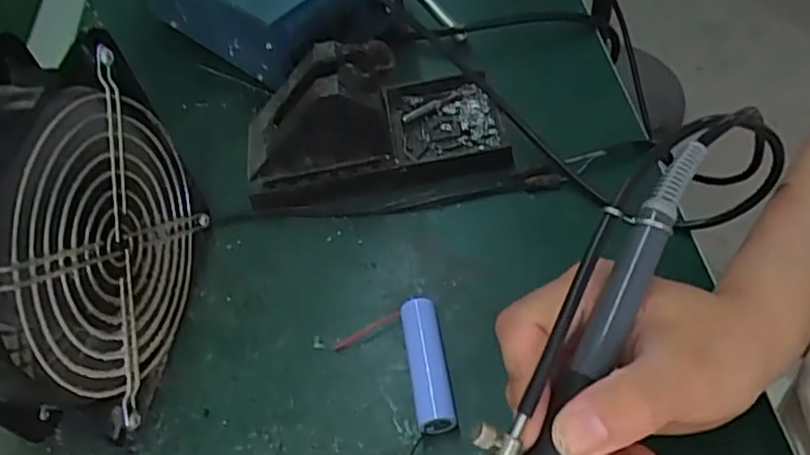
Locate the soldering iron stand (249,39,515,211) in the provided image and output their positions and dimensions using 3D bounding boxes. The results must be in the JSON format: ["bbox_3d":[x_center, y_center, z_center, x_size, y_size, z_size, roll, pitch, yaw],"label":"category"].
[{"bbox_3d":[-0.019,-0.064,0.389,0.148,0.078,0.070,-11,52,-3],"label":"soldering iron stand"}]

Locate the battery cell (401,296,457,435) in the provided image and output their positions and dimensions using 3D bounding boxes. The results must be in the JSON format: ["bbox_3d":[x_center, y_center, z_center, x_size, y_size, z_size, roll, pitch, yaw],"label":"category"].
[{"bbox_3d":[0.010,0.064,0.331,0.017,0.021,0.062,-9,52,-2],"label":"battery cell"}]

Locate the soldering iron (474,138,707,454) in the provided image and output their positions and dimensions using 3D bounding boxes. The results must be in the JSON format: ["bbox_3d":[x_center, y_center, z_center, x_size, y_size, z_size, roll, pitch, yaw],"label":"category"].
[{"bbox_3d":[0.051,0.055,0.232,0.026,0.021,0.199,23,78,21],"label":"soldering iron"}]

